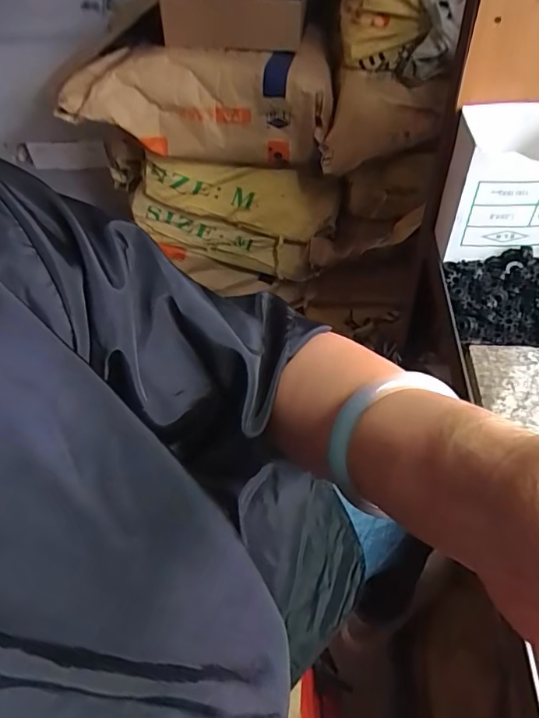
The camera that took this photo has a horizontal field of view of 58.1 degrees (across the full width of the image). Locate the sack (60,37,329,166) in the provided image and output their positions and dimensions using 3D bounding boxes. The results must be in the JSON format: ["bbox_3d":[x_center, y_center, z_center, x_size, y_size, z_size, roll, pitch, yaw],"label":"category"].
[{"bbox_3d":[-0.138,-0.497,0.970,0.510,0.190,0.167,0,47,5],"label":"sack"}]

